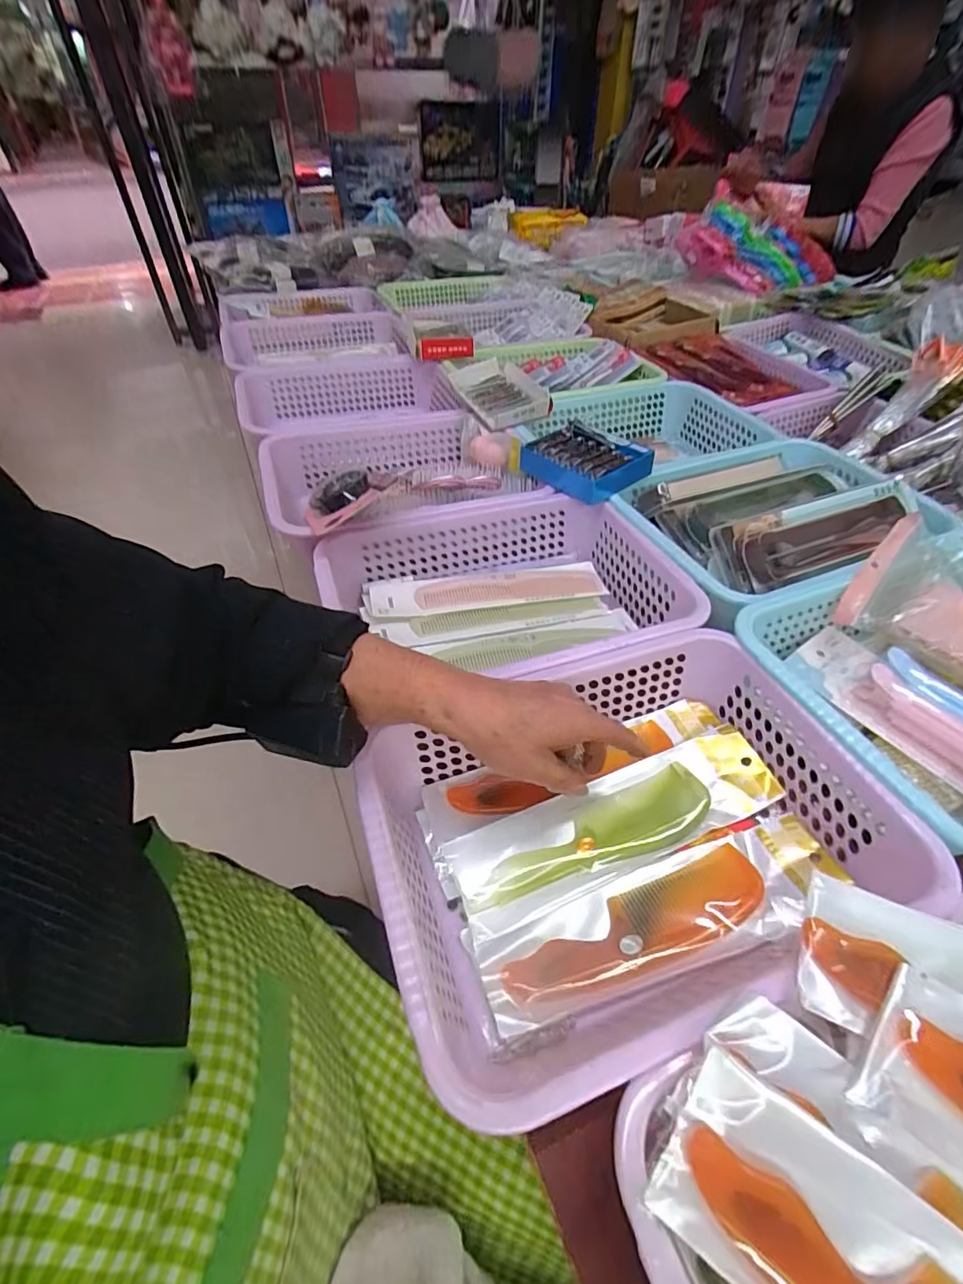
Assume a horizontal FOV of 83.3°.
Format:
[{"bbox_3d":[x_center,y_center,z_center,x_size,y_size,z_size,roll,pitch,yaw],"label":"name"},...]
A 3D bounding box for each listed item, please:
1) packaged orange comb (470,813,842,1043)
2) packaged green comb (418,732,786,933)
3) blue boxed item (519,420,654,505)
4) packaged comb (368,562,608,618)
[{"bbox_3d":[0.127,0.189,0.377,0.263,0.012,0.073,-13,47,-12],"label":"packaged orange comb"},{"bbox_3d":[0.100,0.140,0.418,0.268,0.016,0.091,-10,47,-9],"label":"packaged green comb"},{"bbox_3d":[0.126,-0.220,0.660,0.106,0.041,0.127,-30,53,-25],"label":"blue boxed item"},{"bbox_3d":[0.008,-0.059,0.597,0.255,0.008,0.068,-8,42,-12],"label":"packaged comb"}]

